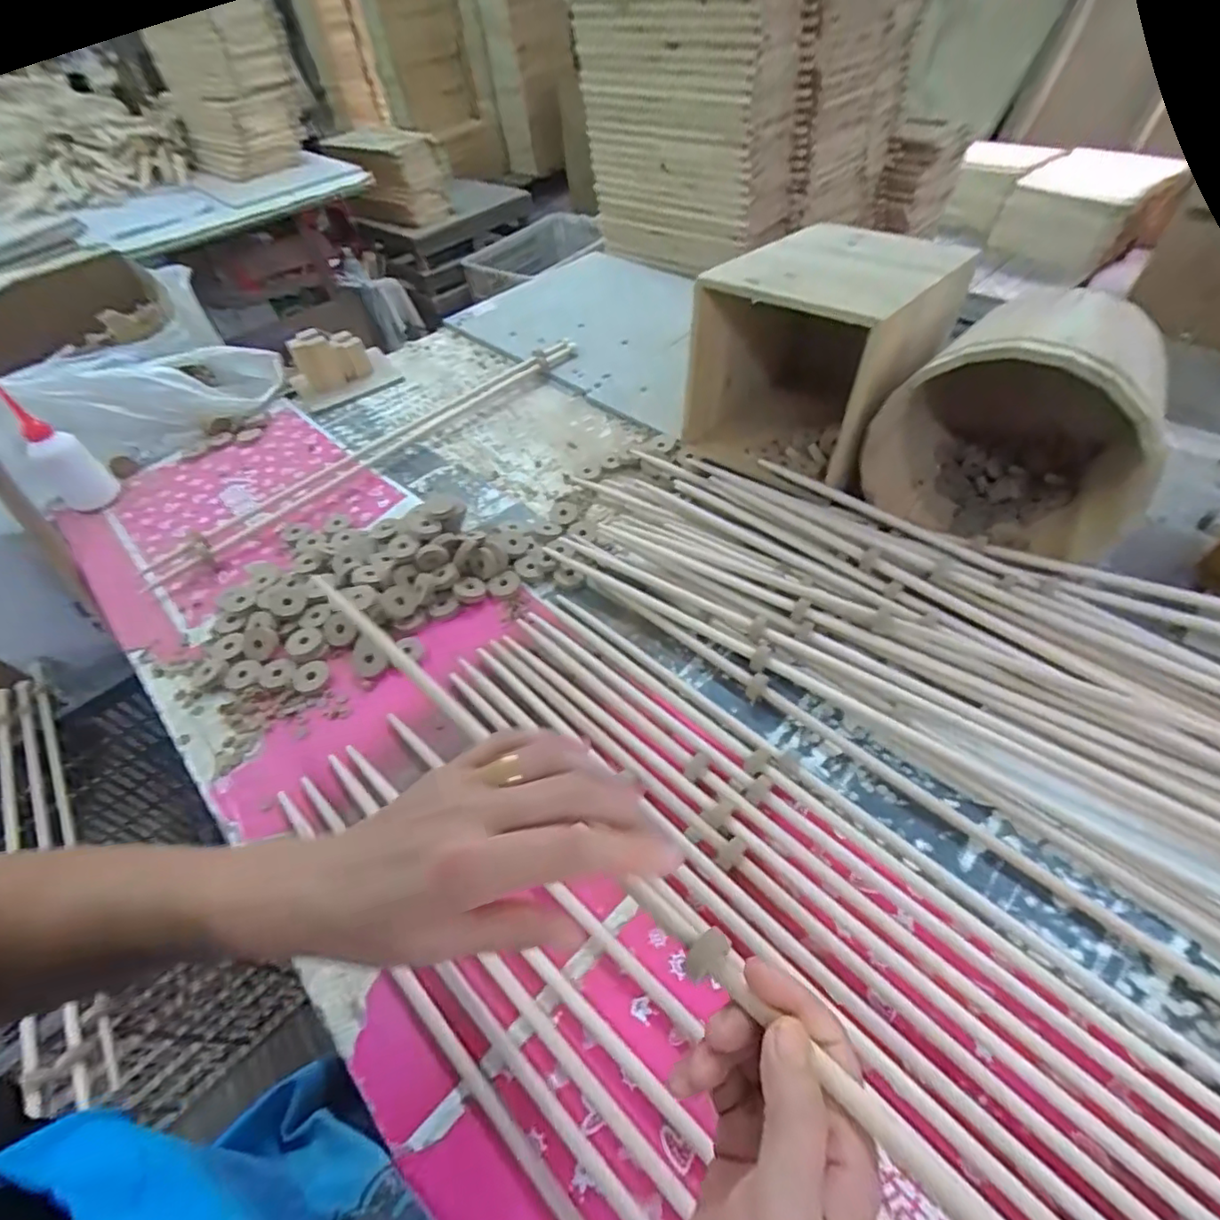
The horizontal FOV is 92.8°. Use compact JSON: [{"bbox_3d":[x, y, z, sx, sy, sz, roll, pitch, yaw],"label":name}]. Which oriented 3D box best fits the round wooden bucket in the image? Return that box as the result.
[{"bbox_3d":[0.419,-0.189,0.583,0.227,0.211,0.234,31,59,28],"label":"round wooden bucket"}]

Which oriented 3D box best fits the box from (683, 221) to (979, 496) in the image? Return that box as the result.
[{"bbox_3d":[0.258,-0.305,0.691,0.217,0.218,0.282,32,60,28],"label":"box"}]

